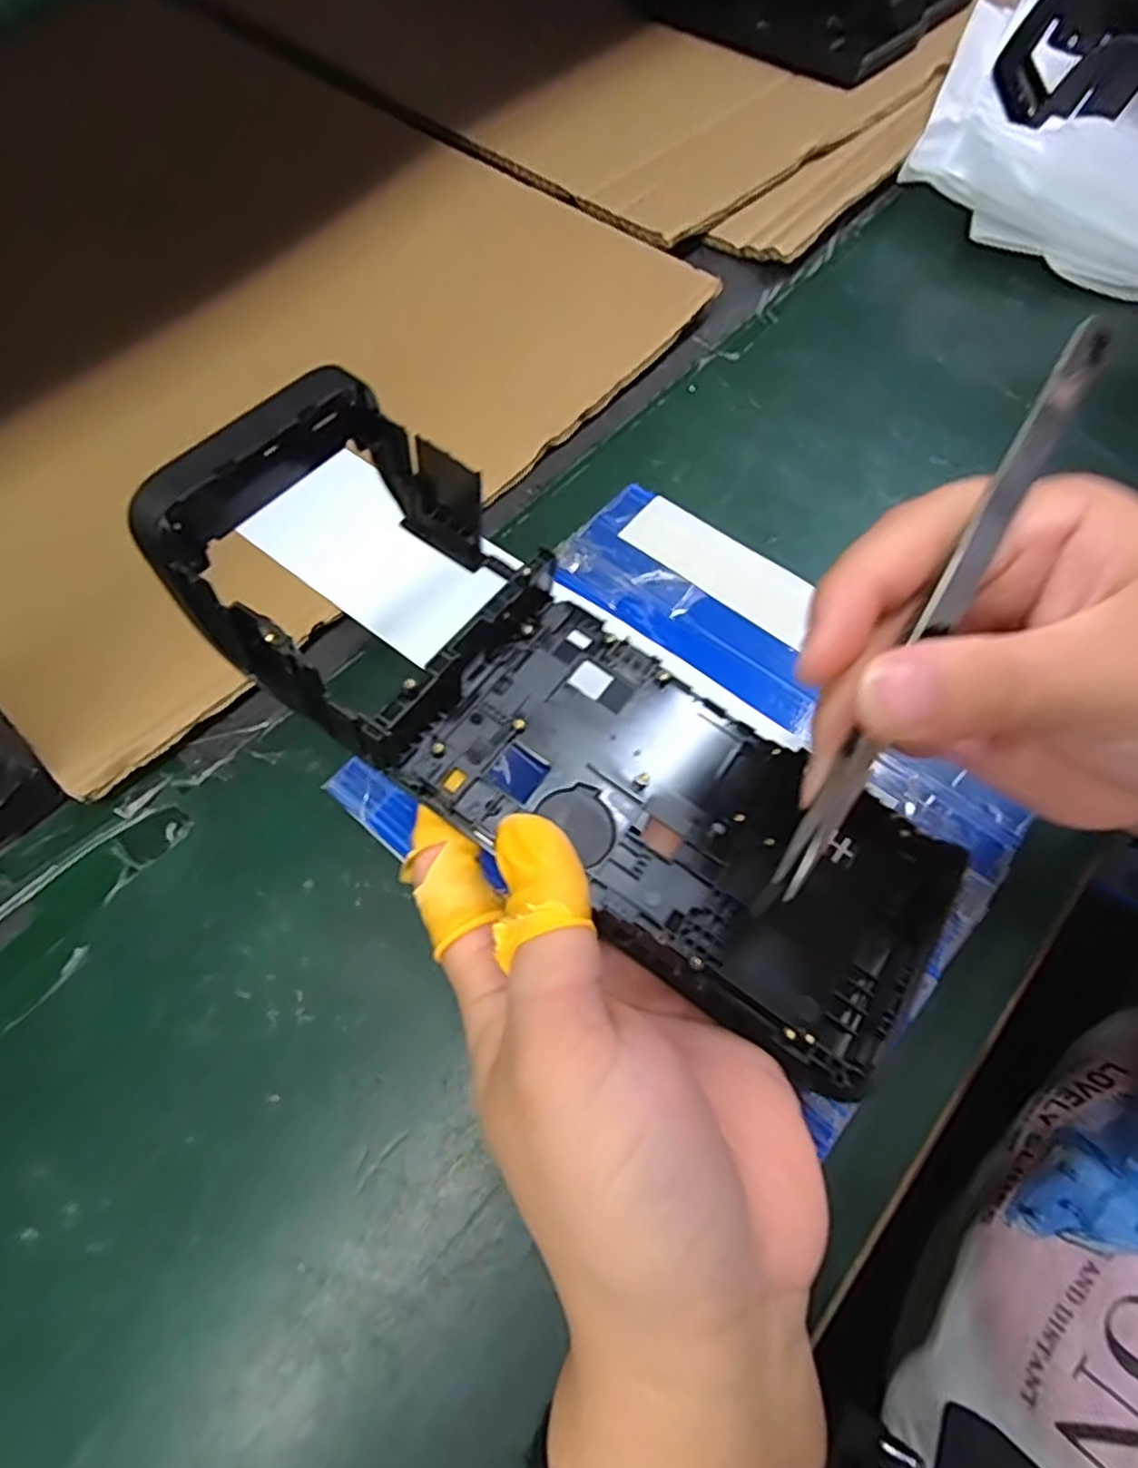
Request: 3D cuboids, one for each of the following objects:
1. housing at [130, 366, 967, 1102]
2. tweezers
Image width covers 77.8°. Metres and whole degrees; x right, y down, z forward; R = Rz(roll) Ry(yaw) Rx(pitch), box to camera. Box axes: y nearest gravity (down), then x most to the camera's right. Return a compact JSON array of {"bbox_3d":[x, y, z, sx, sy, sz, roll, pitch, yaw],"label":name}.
[{"bbox_3d":[0.000,-0.004,0.186,0.216,0.049,0.083,40,74,2],"label":"housing"},{"bbox_3d":[0.077,-0.022,0.150,0.007,0.010,0.137,29,94,12],"label":"tweezers"}]

